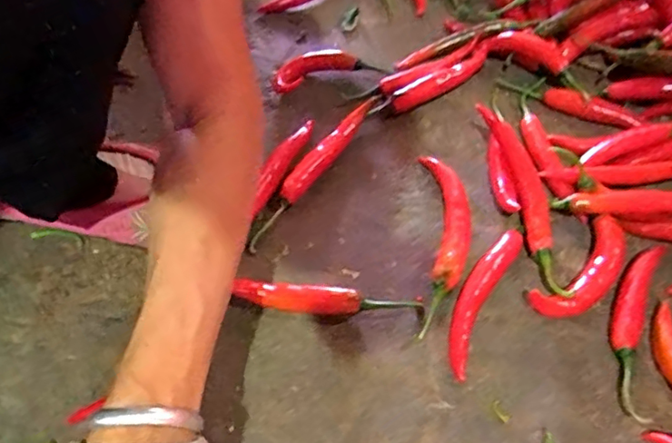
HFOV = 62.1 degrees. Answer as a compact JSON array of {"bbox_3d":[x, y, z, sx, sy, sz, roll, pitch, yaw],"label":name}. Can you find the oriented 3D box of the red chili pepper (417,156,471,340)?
[{"bbox_3d":[0.087,0.010,0.444,0.038,0.026,0.170,3,54,7],"label":"red chili pepper"}]

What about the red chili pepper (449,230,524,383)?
[{"bbox_3d":[0.106,0.056,0.411,0.025,0.025,0.124,23,59,20],"label":"red chili pepper"}]

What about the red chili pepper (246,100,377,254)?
[{"bbox_3d":[-0.018,-0.049,0.496,0.019,0.020,0.187,27,61,22],"label":"red chili pepper"}]

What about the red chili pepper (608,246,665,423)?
[{"bbox_3d":[0.210,0.068,0.392,0.030,0.014,0.138,16,57,16],"label":"red chili pepper"}]

